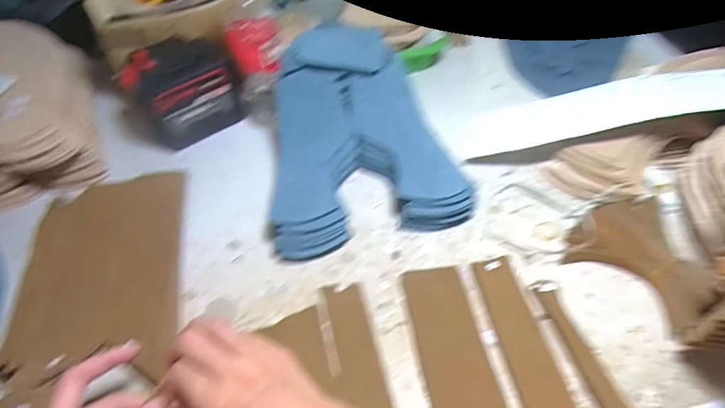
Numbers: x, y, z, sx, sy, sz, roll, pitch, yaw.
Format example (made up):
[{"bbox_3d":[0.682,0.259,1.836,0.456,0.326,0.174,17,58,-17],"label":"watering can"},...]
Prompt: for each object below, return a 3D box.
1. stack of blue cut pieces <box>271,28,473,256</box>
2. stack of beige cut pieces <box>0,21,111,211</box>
[{"bbox_3d":[-0.006,-0.082,0.469,0.201,0.108,0.240,-9,51,-3],"label":"stack of blue cut pieces"},{"bbox_3d":[-0.462,-0.100,0.524,0.238,0.085,0.264,-23,53,-13],"label":"stack of beige cut pieces"}]

